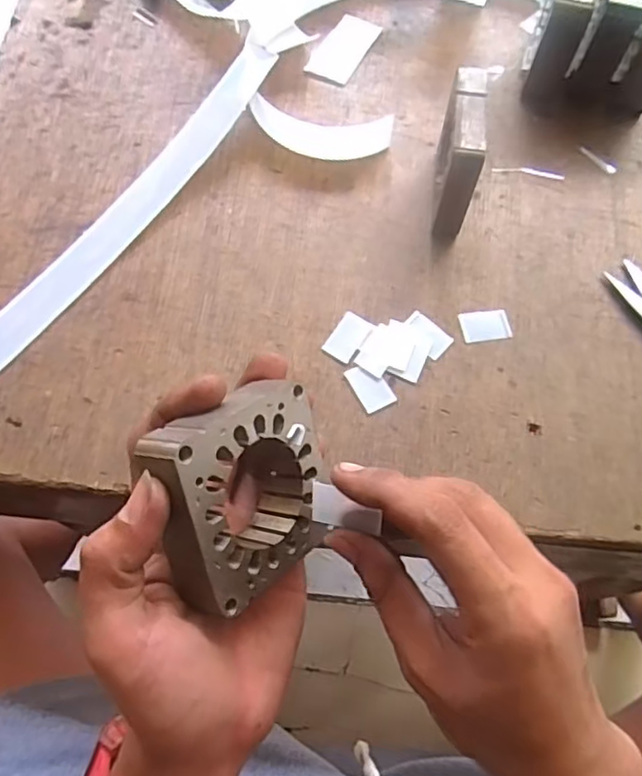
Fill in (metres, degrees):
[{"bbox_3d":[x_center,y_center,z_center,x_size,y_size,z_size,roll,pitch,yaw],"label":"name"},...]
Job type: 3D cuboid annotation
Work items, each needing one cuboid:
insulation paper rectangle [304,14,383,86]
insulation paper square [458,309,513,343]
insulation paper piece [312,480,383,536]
[{"bbox_3d":[0.018,-0.262,0.474,0.034,0.004,0.071,25,70,9],"label":"insulation paper rectangle"},{"bbox_3d":[0.103,-0.040,0.385,0.030,0.004,0.021,-8,68,-4],"label":"insulation paper square"},{"bbox_3d":[0.011,0.051,0.259,0.031,0.004,0.017,6,91,29],"label":"insulation paper piece"}]

